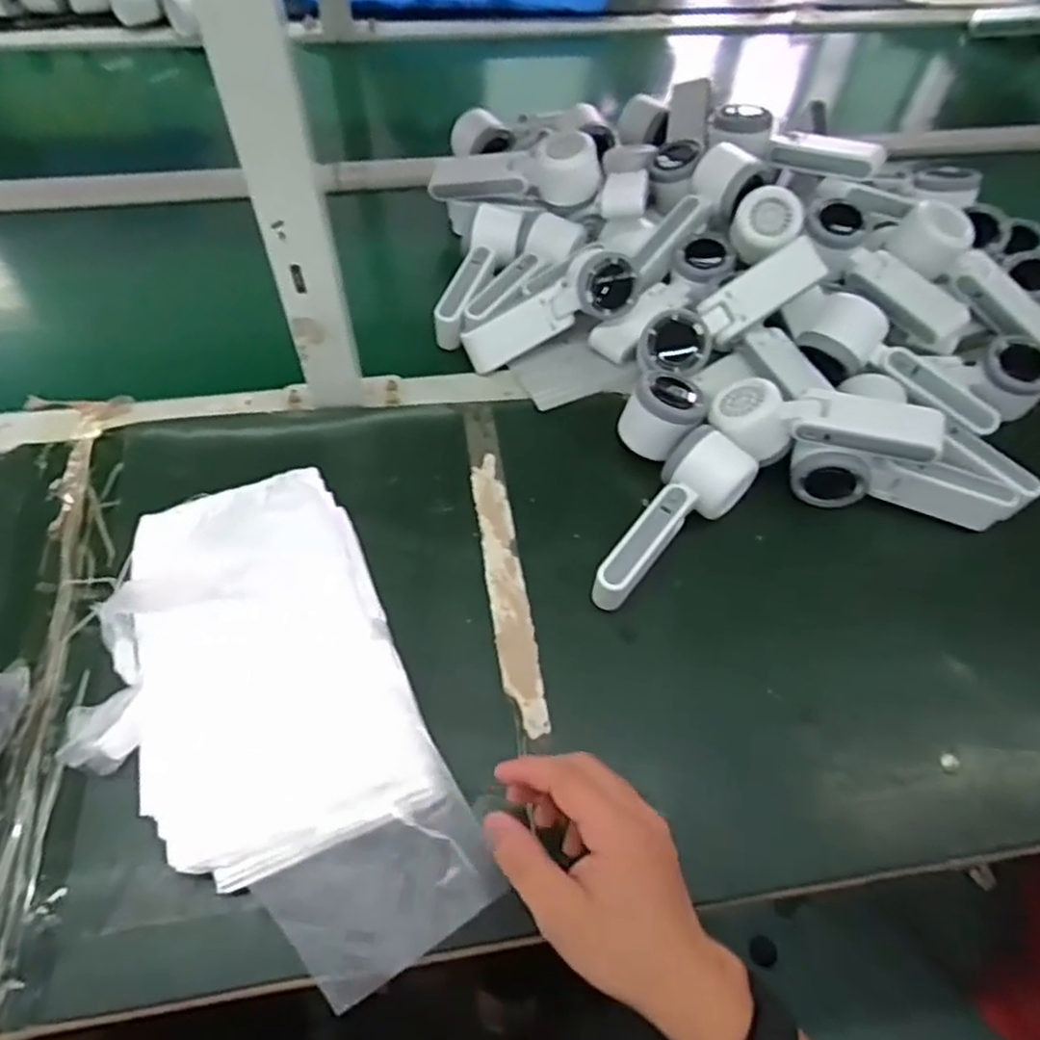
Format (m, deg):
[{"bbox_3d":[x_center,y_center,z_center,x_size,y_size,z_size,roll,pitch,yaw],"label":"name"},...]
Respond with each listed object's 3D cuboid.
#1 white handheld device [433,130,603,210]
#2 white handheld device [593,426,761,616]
[{"bbox_3d":[-0.004,-0.341,0.709,0.173,0.057,0.051,3,57,17],"label":"white handheld device"},{"bbox_3d":[0.114,0.002,0.533,0.058,0.055,0.155,33,63,16],"label":"white handheld device"}]

